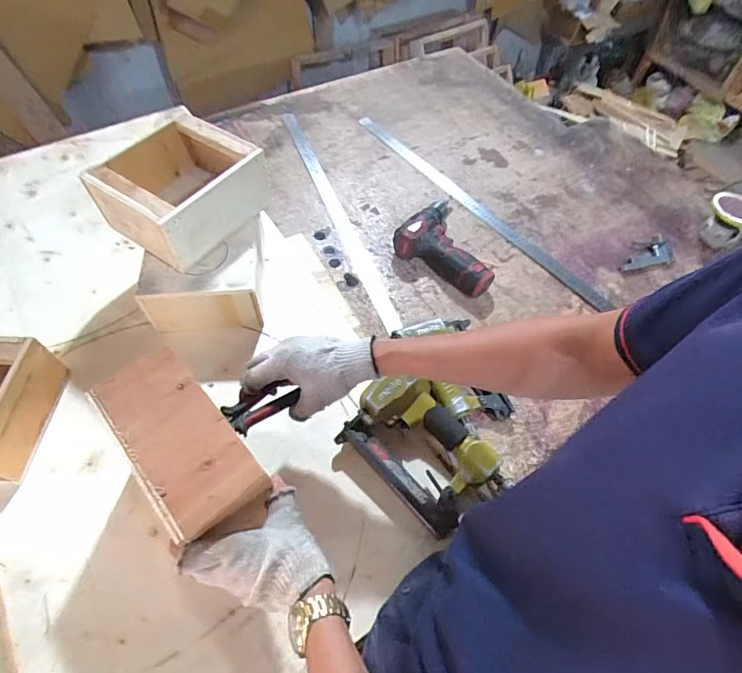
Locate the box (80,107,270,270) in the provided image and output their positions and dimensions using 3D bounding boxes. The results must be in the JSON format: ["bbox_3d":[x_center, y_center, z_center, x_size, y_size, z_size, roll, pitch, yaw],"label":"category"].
[{"bbox_3d":[-0.284,-0.224,0.683,0.179,0.113,0.197,32,62,16],"label":"box"}]

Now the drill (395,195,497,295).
[{"bbox_3d":[0.162,-0.176,0.854,0.197,0.065,0.159,34,63,18],"label":"drill"}]

